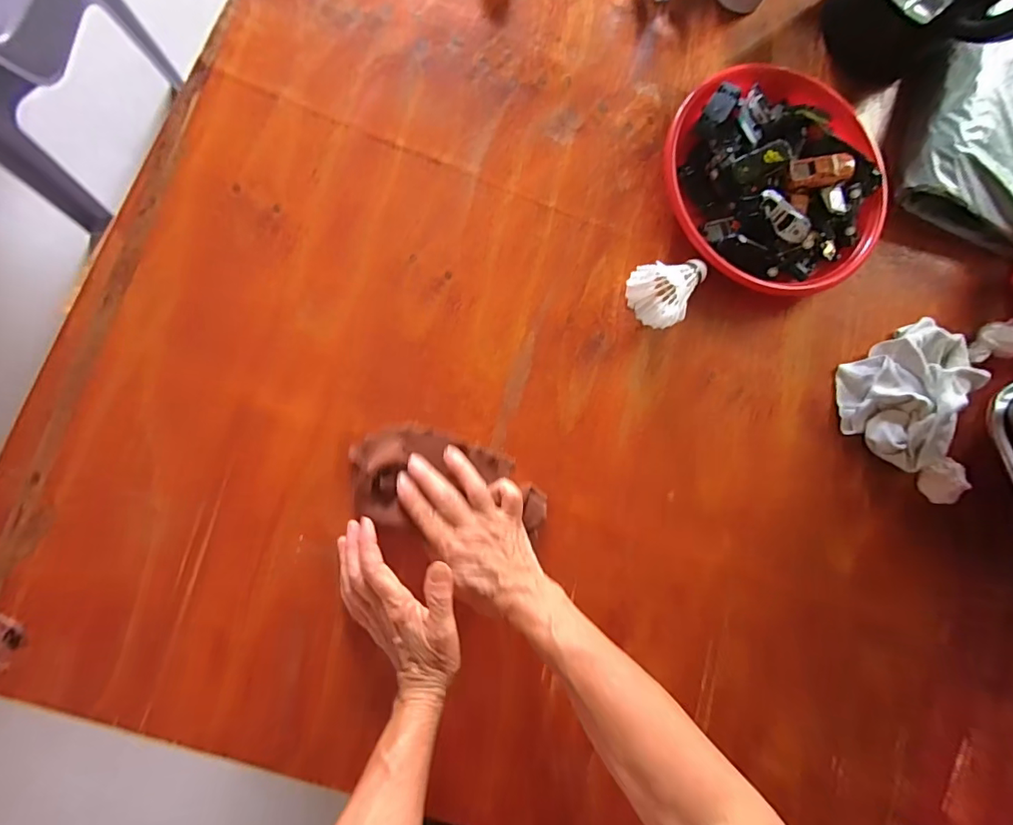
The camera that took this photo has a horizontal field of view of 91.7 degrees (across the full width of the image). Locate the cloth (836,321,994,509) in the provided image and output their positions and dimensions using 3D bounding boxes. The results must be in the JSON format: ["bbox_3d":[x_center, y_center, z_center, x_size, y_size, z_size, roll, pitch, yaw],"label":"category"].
[{"bbox_3d":[0.437,-0.011,0.524,0.138,0.054,0.194,10,83,-7],"label":"cloth"}]

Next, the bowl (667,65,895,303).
[{"bbox_3d":[0.294,-0.252,0.529,0.231,0.055,0.243,1,84,-8],"label":"bowl"}]

